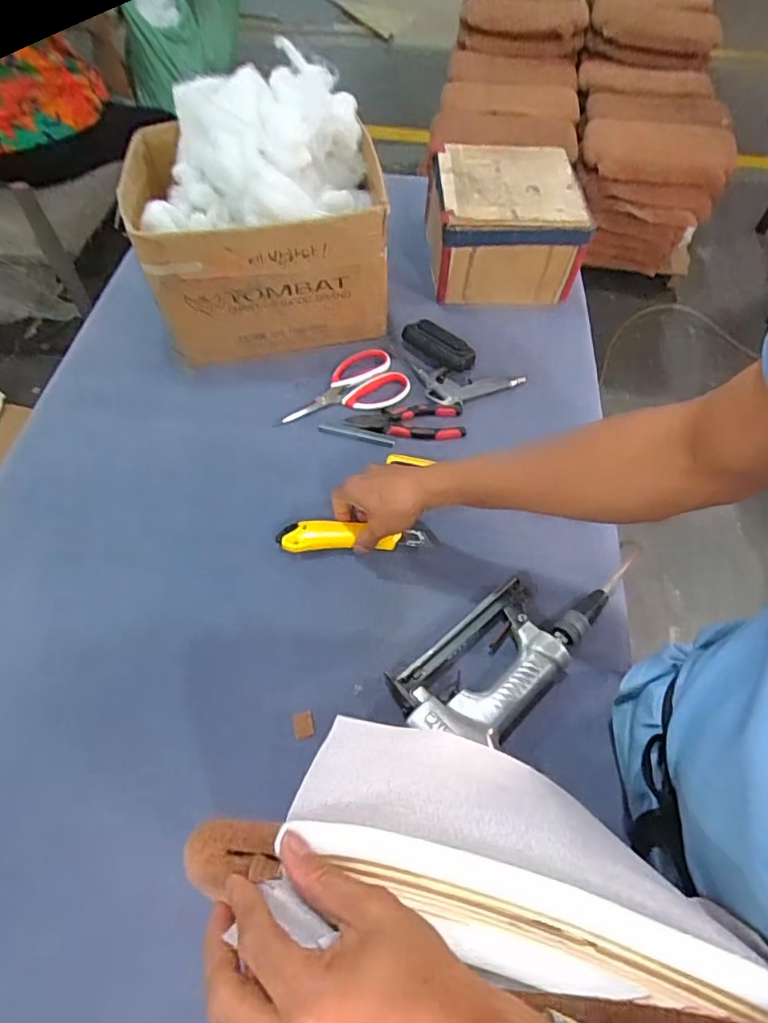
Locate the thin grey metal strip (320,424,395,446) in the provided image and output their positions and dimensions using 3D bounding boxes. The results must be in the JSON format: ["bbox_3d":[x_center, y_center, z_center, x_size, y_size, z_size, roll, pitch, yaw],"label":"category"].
[{"bbox_3d":[-0.036,-0.100,0.694,0.102,0.007,0.012,15,60,8],"label":"thin grey metal strip"}]

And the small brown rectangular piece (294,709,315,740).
[{"bbox_3d":[-0.076,0.202,0.507,0.019,0.004,0.023,-10,59,-7],"label":"small brown rectangular piece"}]

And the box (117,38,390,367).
[{"bbox_3d":[-0.161,-0.389,0.709,0.307,0.265,0.252,-11,60,-8],"label":"box"}]

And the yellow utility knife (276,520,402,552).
[{"bbox_3d":[-0.053,0.027,0.605,0.131,0.011,0.037,1,59,-4],"label":"yellow utility knife"}]

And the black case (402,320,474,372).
[{"bbox_3d":[0.074,-0.232,0.752,0.111,0.025,0.051,39,65,20],"label":"black case"}]

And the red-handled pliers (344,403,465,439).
[{"bbox_3d":[0.029,-0.122,0.700,0.149,0.011,0.058,2,59,0],"label":"red-handled pliers"}]

